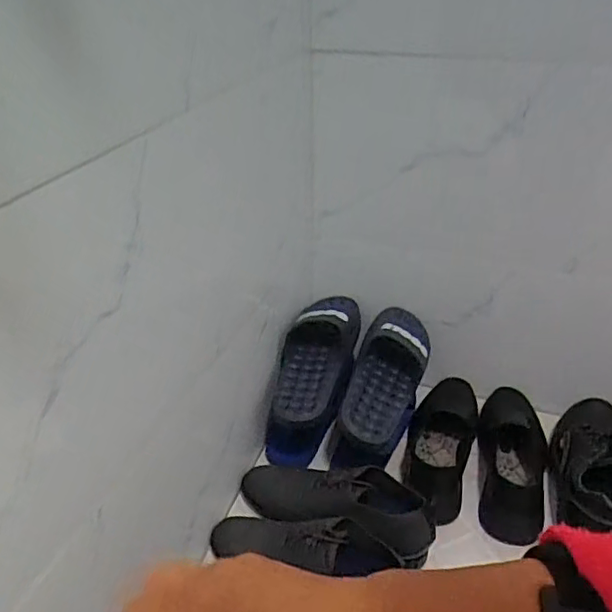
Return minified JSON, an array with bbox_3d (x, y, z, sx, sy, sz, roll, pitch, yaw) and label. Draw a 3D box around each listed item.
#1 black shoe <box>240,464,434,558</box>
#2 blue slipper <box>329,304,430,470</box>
[{"bbox_3d":[0.030,0.274,0.830,0.289,0.075,0.094,3,34,28],"label":"black shoe"},{"bbox_3d":[0.126,0.110,0.916,0.103,0.071,0.289,15,54,16],"label":"blue slipper"}]

